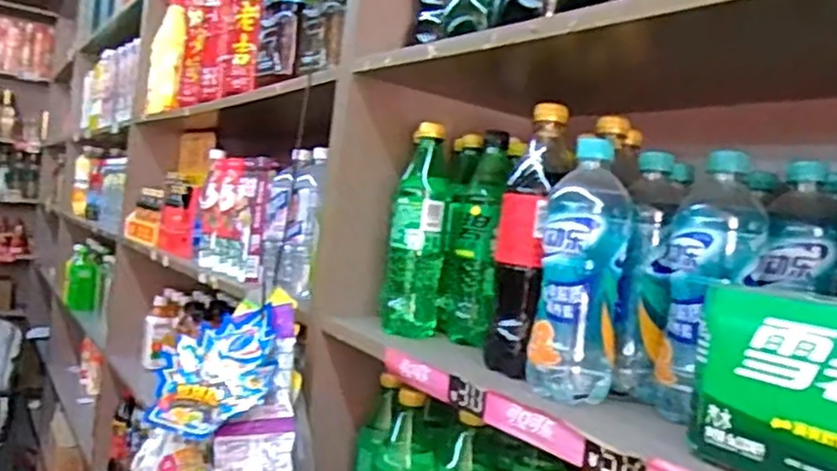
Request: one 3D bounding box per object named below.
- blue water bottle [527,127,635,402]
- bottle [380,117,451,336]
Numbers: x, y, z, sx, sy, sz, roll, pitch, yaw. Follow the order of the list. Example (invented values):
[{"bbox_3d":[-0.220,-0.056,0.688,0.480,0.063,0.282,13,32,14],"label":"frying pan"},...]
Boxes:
[{"bbox_3d":[0.140,0.027,0.604,0.075,0.214,0.059,7,2,15],"label":"blue water bottle"},{"bbox_3d":[0.000,-0.004,0.816,0.066,0.228,0.067,7,2,3],"label":"bottle"}]

